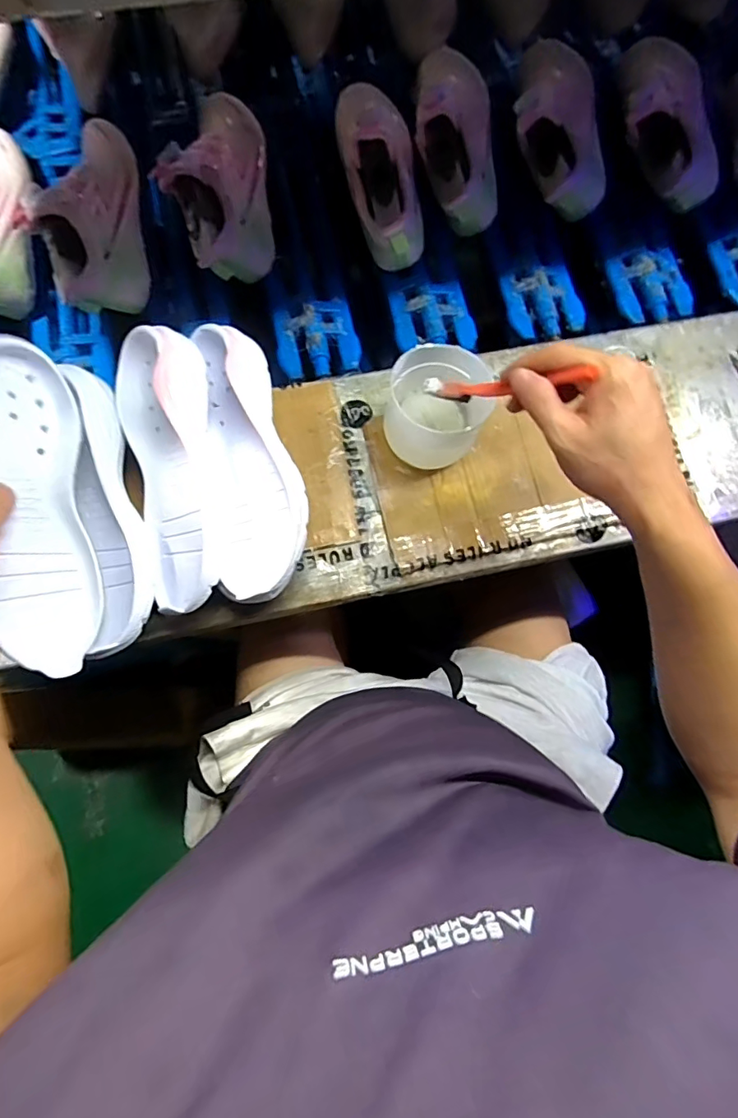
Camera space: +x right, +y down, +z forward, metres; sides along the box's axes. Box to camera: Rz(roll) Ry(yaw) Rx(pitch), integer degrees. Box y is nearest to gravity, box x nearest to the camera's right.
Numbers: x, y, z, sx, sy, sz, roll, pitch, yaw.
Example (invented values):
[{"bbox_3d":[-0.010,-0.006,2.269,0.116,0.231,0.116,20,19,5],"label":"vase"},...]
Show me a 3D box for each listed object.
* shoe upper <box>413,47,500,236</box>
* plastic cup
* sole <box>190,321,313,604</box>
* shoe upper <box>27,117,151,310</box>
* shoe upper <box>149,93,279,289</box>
[{"bbox_3d":[0.101,-0.514,0.606,0.103,0.089,0.253,-5,76,-1],"label":"shoe upper"},{"bbox_3d":[0.059,-0.139,0.480,0.081,0.105,0.075,0,76,0],"label":"plastic cup"},{"bbox_3d":[-0.107,-0.086,0.453,0.085,0.044,0.239,-9,89,-2],"label":"sole"},{"bbox_3d":[-0.309,-0.386,0.570,0.109,0.078,0.210,-14,76,-3],"label":"shoe upper"},{"bbox_3d":[-0.175,-0.432,0.584,0.114,0.081,0.237,-6,76,-1],"label":"shoe upper"}]

